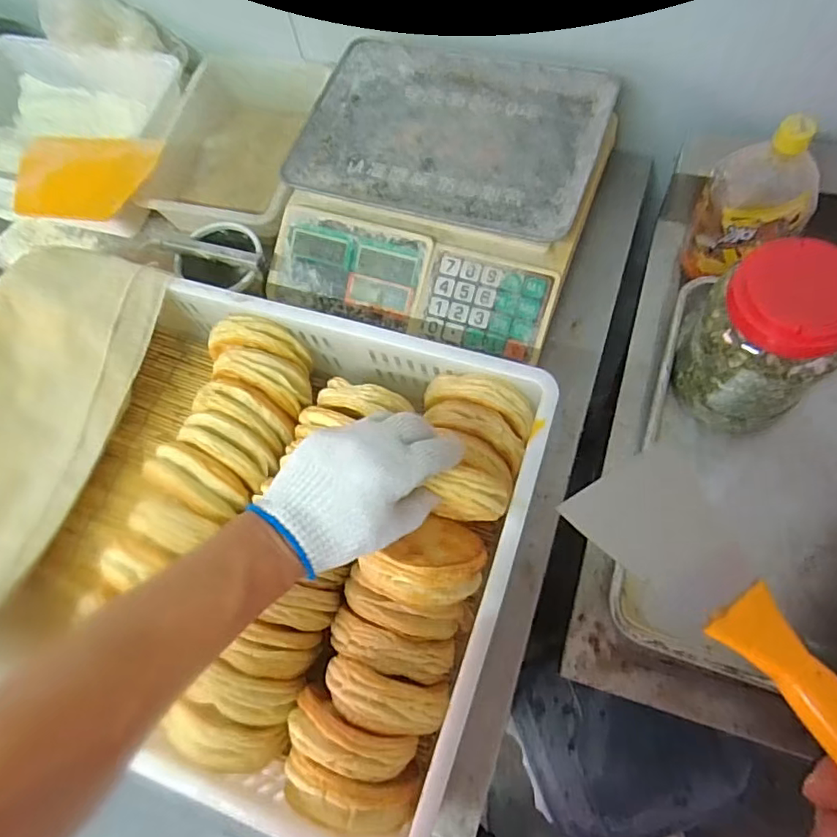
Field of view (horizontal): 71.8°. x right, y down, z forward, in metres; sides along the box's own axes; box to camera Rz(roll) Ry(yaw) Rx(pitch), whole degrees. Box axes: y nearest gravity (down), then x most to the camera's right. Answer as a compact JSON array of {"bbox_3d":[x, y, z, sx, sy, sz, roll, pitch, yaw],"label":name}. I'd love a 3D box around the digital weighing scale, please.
[{"bbox_3d":[0.031,-0.289,0.685,0.349,0.095,0.334,17,67,11],"label":"digital weighing scale"}]

